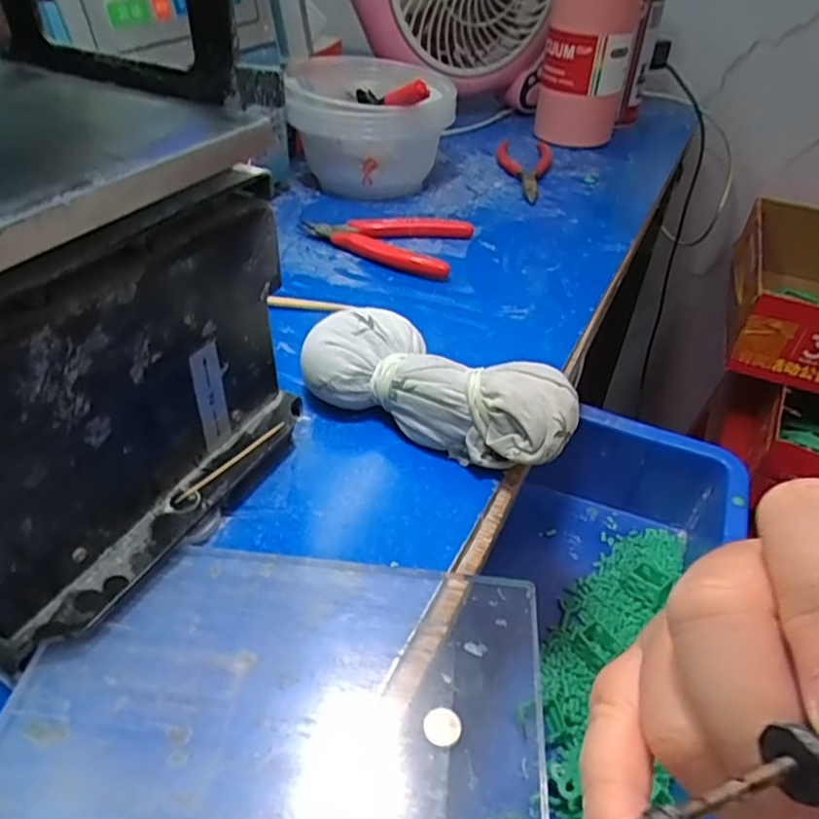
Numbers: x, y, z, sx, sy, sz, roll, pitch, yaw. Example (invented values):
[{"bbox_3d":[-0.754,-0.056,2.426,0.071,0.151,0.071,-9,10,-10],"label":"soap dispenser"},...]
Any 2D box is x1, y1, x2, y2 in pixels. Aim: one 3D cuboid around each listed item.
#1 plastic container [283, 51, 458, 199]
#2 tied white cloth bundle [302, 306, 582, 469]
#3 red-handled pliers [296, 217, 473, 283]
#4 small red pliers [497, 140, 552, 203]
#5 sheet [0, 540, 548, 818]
[{"bbox_3d":[-0.030,-0.226,0.517,0.126,0.086,0.127,6,41,3],"label":"plastic container"},{"bbox_3d":[0.015,-0.013,0.306,0.132,0.043,0.058,19,43,18],"label":"tied white cloth bundle"},{"bbox_3d":[-0.020,-0.125,0.460,0.117,0.015,0.074,14,42,12],"label":"red-handled pliers"},{"bbox_3d":[0.104,-0.223,0.579,0.050,0.014,0.145,9,41,7],"label":"small red pliers"},{"bbox_3d":[-0.043,0.102,0.197,0.165,0.007,0.134,6,41,4],"label":"sheet"}]

